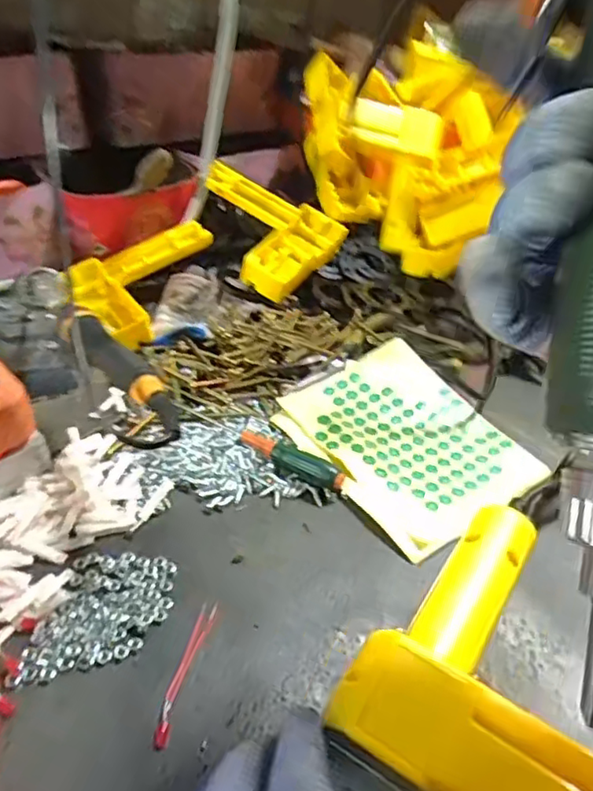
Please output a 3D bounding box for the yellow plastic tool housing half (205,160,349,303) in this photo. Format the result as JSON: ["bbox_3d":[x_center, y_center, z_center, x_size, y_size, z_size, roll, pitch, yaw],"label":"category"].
[{"bbox_3d":[-0.034,-0.153,0.573,0.141,0.056,0.111,16,41,12],"label":"yellow plastic tool housing half"}]

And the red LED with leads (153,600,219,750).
[{"bbox_3d":[-0.054,0.132,0.299,0.009,0.004,0.074,12,41,8],"label":"red LED with leads"}]

